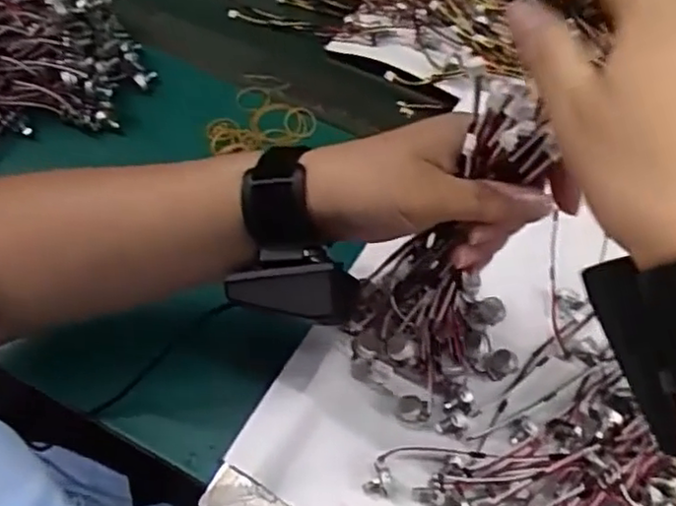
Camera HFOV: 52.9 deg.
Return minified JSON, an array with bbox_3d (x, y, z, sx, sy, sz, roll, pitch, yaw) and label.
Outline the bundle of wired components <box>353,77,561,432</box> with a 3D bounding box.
[{"bbox_3d":[0.067,0.010,0.381,0.099,0.246,0.060,13,48,7],"label":"bundle of wired components"}]

